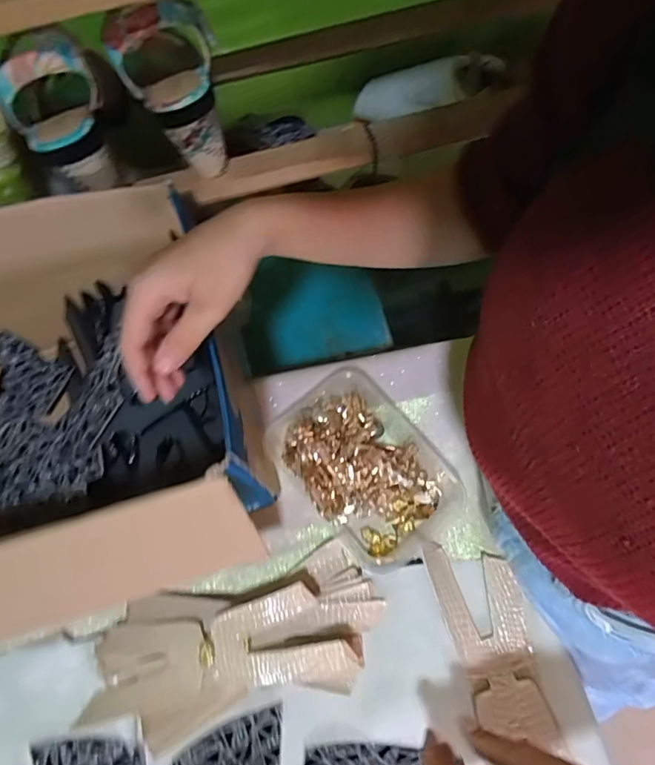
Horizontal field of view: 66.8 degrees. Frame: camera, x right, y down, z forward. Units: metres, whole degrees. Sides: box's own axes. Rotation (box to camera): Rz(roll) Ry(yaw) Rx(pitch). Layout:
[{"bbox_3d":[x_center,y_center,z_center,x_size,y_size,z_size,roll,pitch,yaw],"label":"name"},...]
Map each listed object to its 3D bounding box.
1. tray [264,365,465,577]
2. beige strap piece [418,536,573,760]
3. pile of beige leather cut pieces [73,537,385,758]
[{"bbox_3d":[0.037,0.077,0.480,0.137,0.045,0.190,-37,72,-13],"label":"tray"},{"bbox_3d":[0.146,0.223,0.437,0.072,0.010,0.168,-16,67,-3],"label":"beige strap piece"},{"bbox_3d":[-0.079,0.227,0.434,0.247,0.035,0.112,-15,69,-5],"label":"pile of beige leather cut pieces"}]

